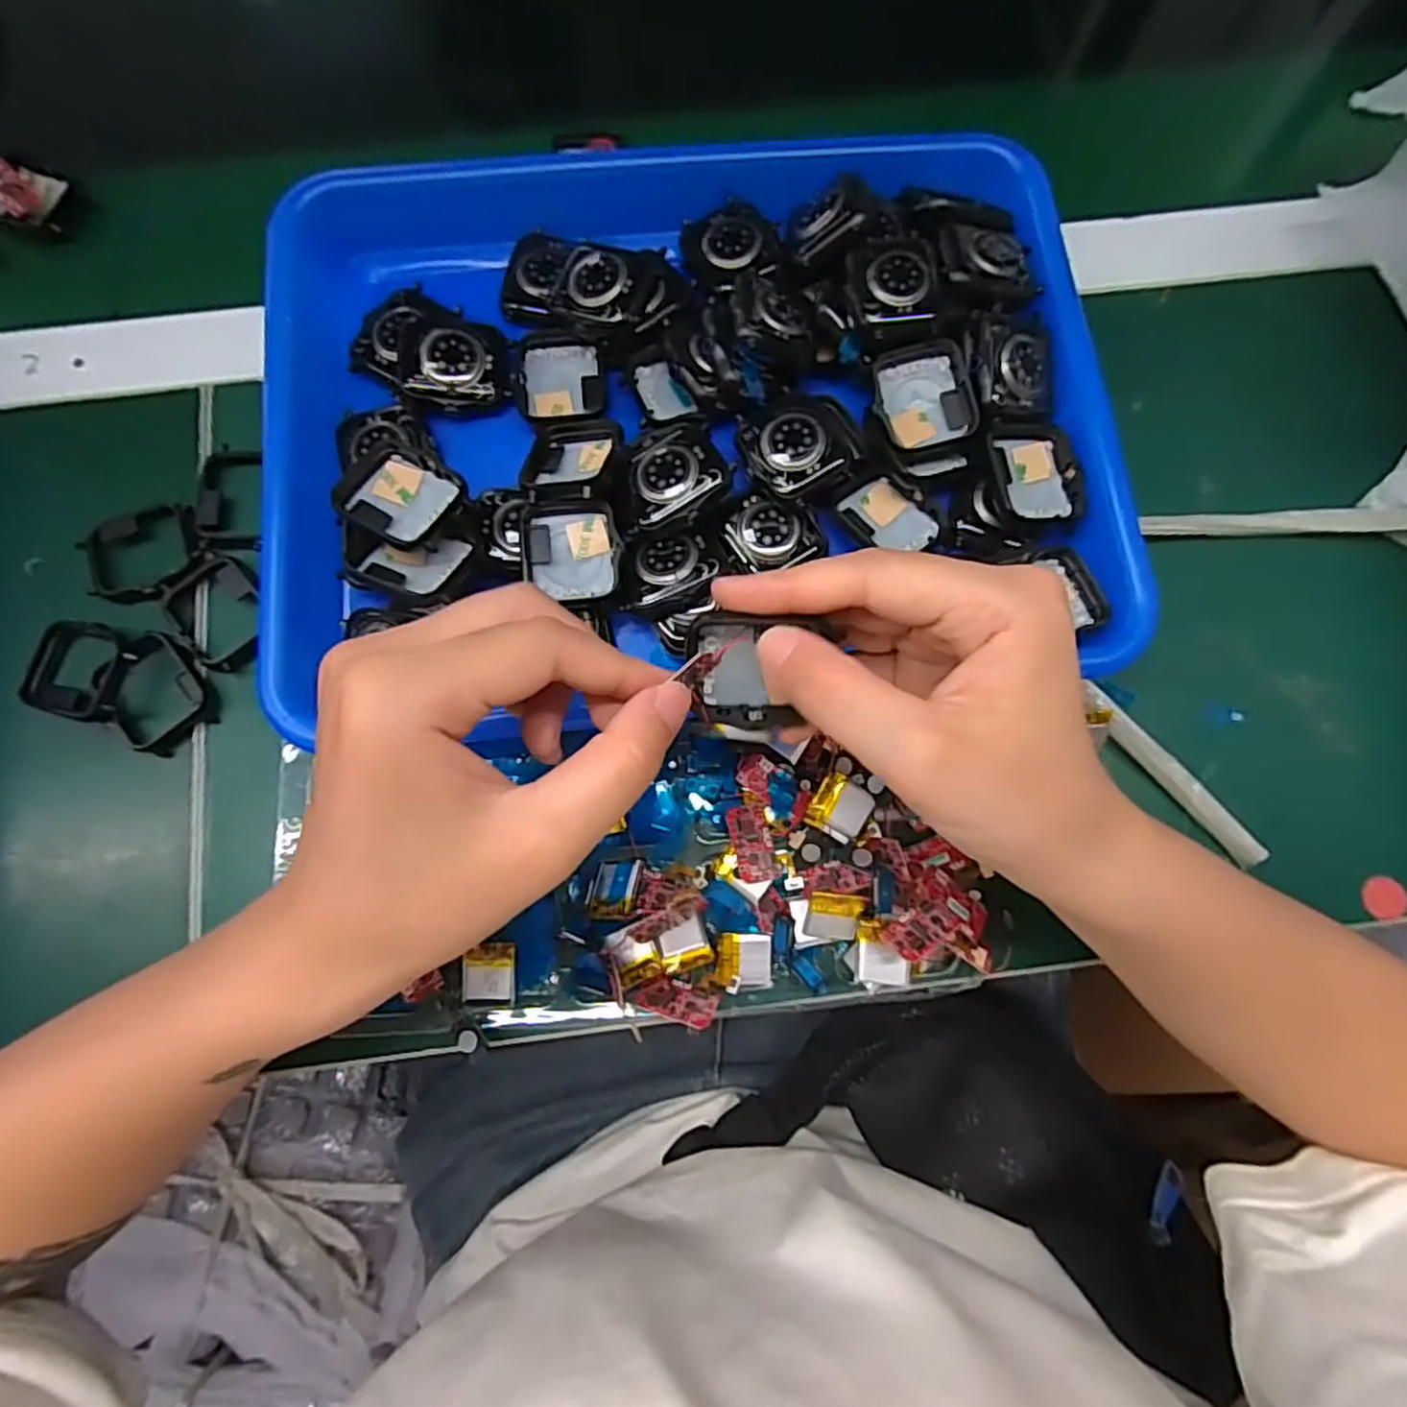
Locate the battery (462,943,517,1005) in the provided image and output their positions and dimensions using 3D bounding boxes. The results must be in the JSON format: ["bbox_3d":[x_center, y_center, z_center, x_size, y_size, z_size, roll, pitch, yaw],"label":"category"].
[{"bbox_3d":[-0.080,0.101,0.266,0.018,0.006,0.021,1,77,0],"label":"battery"}]

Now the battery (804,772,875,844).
[{"bbox_3d":[0.051,0.039,0.262,0.020,0.004,0.023,27,101,0],"label":"battery"}]

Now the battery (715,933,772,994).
[{"bbox_3d":[0.015,0.097,0.264,0.021,0.005,0.020,5,77,1],"label":"battery"}]

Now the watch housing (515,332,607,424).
[{"bbox_3d":[-0.059,-0.135,0.297,0.037,0.007,0.040,-1,77,0],"label":"watch housing"}]

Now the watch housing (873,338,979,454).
[{"bbox_3d":[0.087,-0.123,0.284,0.037,0.012,0.039,-13,77,-3],"label":"watch housing"}]

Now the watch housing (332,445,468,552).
[{"bbox_3d":[-0.111,-0.076,0.263,0.042,0.011,0.036,29,79,6],"label":"watch housing"}]

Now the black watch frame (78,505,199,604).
[{"bbox_3d":[-0.236,-0.063,0.298,0.049,0.007,0.040,-1,77,0],"label":"black watch frame"}]

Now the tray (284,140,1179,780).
[{"bbox_3d":[-0.006,-0.119,0.290,0.320,0.044,0.247,-5,77,-1],"label":"tray"}]

